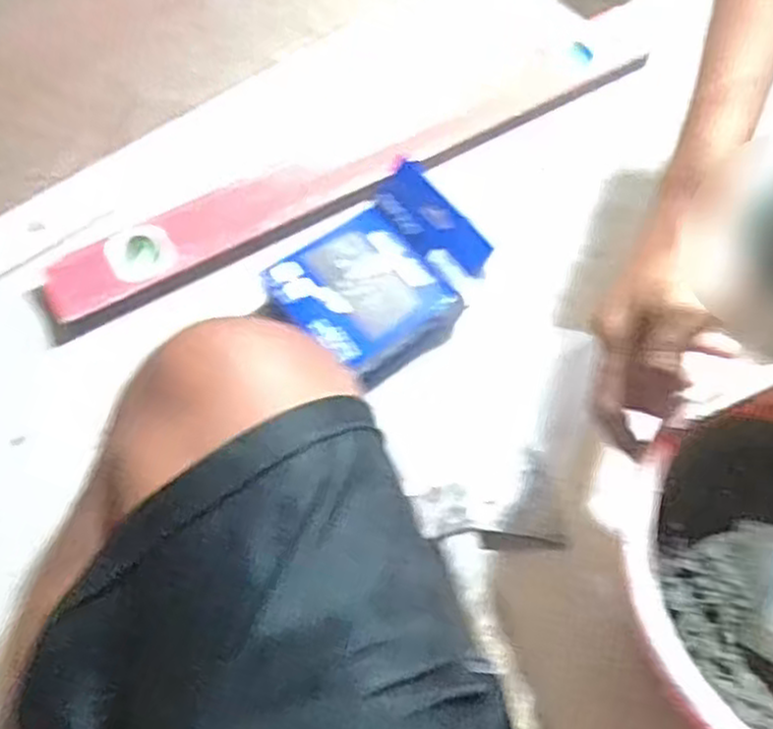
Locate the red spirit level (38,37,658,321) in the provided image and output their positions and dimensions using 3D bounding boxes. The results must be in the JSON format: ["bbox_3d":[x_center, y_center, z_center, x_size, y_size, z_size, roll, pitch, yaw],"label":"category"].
[{"bbox_3d":[-0.016,-0.181,0.668,0.562,0.029,0.059,-28,69,-14],"label":"red spirit level"}]

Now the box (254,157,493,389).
[{"bbox_3d":[-0.007,-0.062,0.606,0.155,0.090,0.111,-34,71,-16],"label":"box"}]

